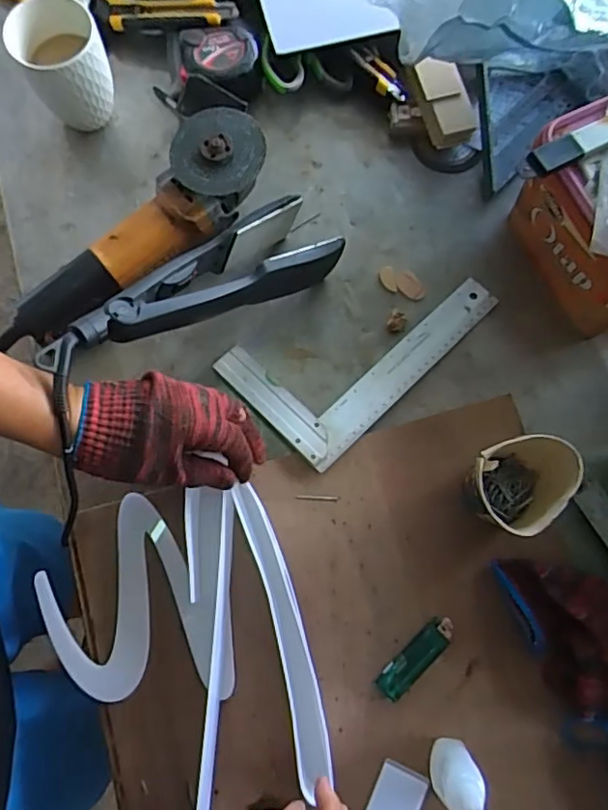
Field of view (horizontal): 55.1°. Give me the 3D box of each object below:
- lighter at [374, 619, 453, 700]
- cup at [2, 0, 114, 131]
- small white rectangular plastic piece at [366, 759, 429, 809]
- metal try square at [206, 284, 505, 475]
[{"bbox_3d":[0.096,0.215,0.498,0.027,0.010,0.081,42,79,10],"label":"lighter"},{"bbox_3d":[-0.238,-0.340,0.595,0.081,0.114,0.083,0,75,0],"label":"cup"},{"bbox_3d":[0.075,0.326,0.475,0.041,0.006,0.054,28,77,7],"label":"small white rectangular plastic piece"},{"bbox_3d":[0.056,-0.072,0.569,0.254,0.013,0.145,-43,79,-10],"label":"metal try square"}]

